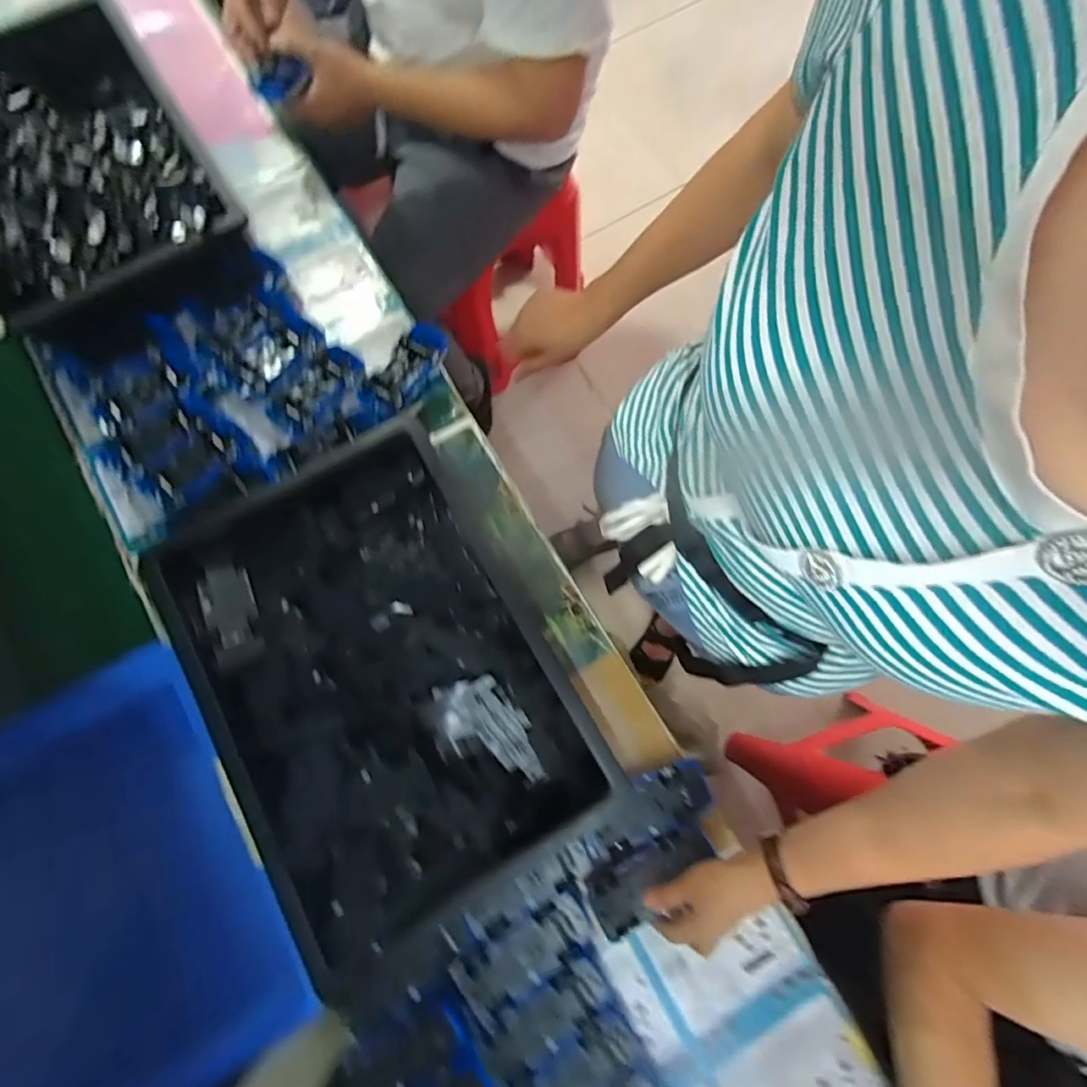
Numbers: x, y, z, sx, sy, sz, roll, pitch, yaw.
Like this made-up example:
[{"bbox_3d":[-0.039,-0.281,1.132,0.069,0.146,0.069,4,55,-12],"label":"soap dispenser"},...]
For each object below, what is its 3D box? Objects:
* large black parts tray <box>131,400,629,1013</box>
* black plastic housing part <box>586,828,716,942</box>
[{"bbox_3d":[-0.168,0.130,0.524,0.317,0.073,0.456,-30,80,-6],"label":"large black parts tray"},{"bbox_3d":[0.103,0.322,0.510,0.127,0.029,0.055,-34,80,-2],"label":"black plastic housing part"}]

